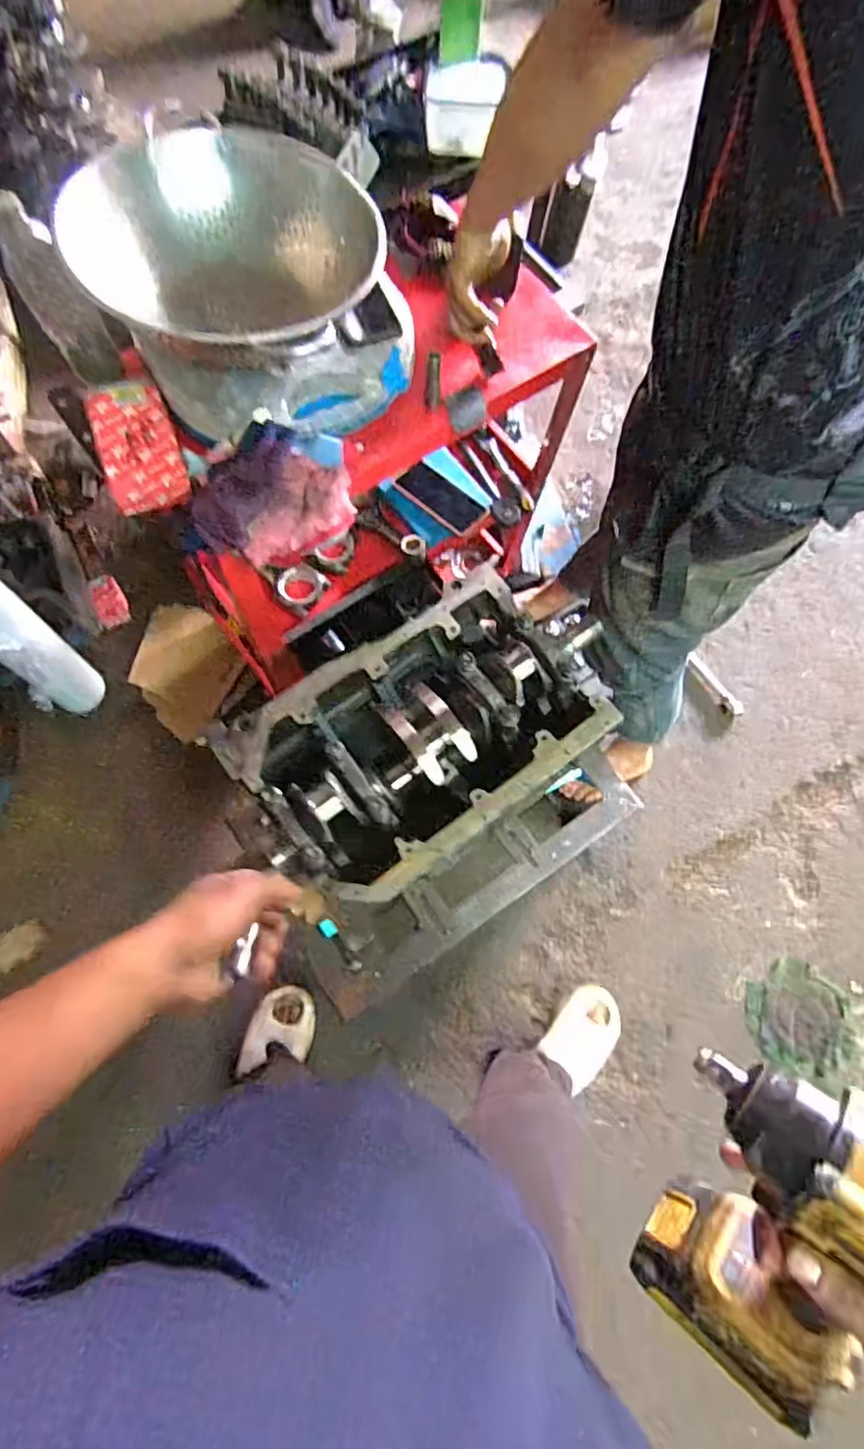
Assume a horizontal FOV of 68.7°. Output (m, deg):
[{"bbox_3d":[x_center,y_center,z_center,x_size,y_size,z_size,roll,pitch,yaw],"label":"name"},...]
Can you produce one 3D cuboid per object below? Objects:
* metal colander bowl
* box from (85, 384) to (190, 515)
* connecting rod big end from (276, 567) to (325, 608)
[{"bbox_3d":[-0.214,-0.555,0.748,0.291,0.154,0.286,1,72,-3],"label":"metal colander bowl"},{"bbox_3d":[-0.360,-0.345,0.770,0.094,0.038,0.175,-21,75,-10],"label":"box"},{"bbox_3d":[-0.229,-0.243,1.115,0.082,0.023,0.091,-6,62,-17],"label":"connecting rod big end"}]

